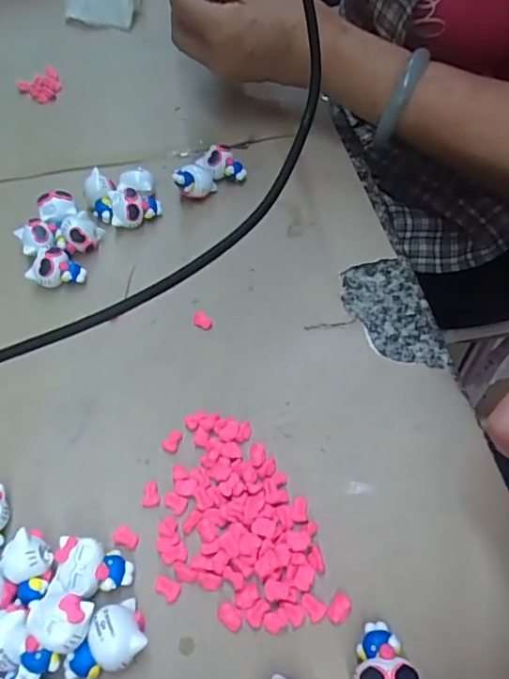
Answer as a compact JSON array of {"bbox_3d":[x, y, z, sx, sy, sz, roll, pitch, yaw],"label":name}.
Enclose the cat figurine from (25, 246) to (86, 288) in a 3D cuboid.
[{"bbox_3d":[-0.128,-0.045,0.351,0.033,0.023,0.024,9,58,9],"label":"cat figurine"}]

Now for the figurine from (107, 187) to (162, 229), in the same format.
[{"bbox_3d":[-0.083,-0.091,0.377,0.033,0.024,0.022,-11,57,-4],"label":"figurine"}]

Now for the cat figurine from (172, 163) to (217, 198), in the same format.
[{"bbox_3d":[-0.043,-0.114,0.389,0.028,0.026,0.026,-9,57,-3],"label":"cat figurine"}]

